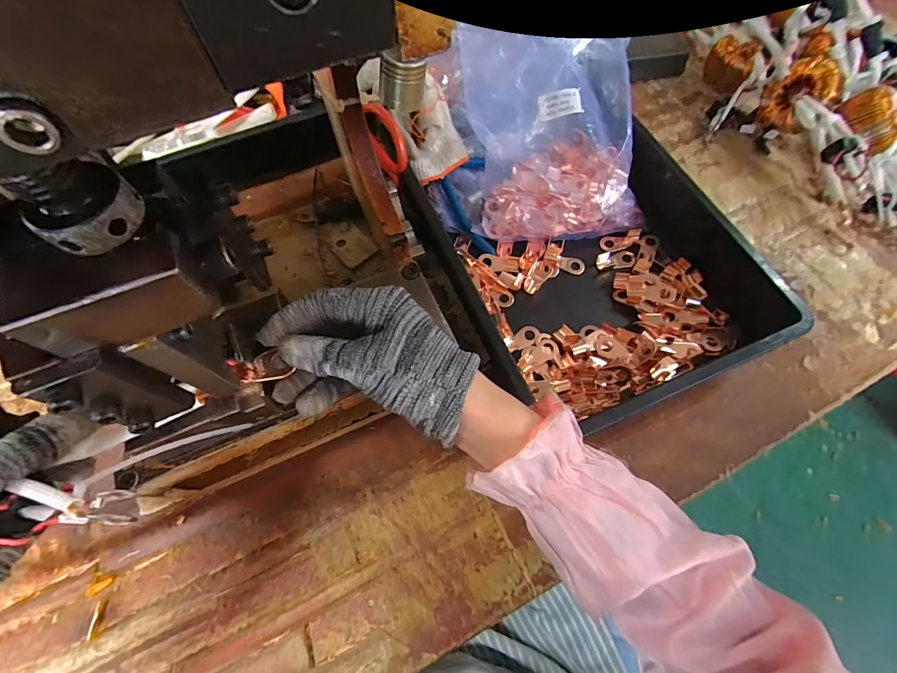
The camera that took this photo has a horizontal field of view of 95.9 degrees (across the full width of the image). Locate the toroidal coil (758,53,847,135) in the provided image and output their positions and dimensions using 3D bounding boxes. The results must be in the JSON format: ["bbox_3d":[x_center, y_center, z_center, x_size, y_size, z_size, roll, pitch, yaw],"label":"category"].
[{"bbox_3d":[0.392,-0.266,0.451,0.034,0.071,0.061,-6,63,-36],"label":"toroidal coil"}]

